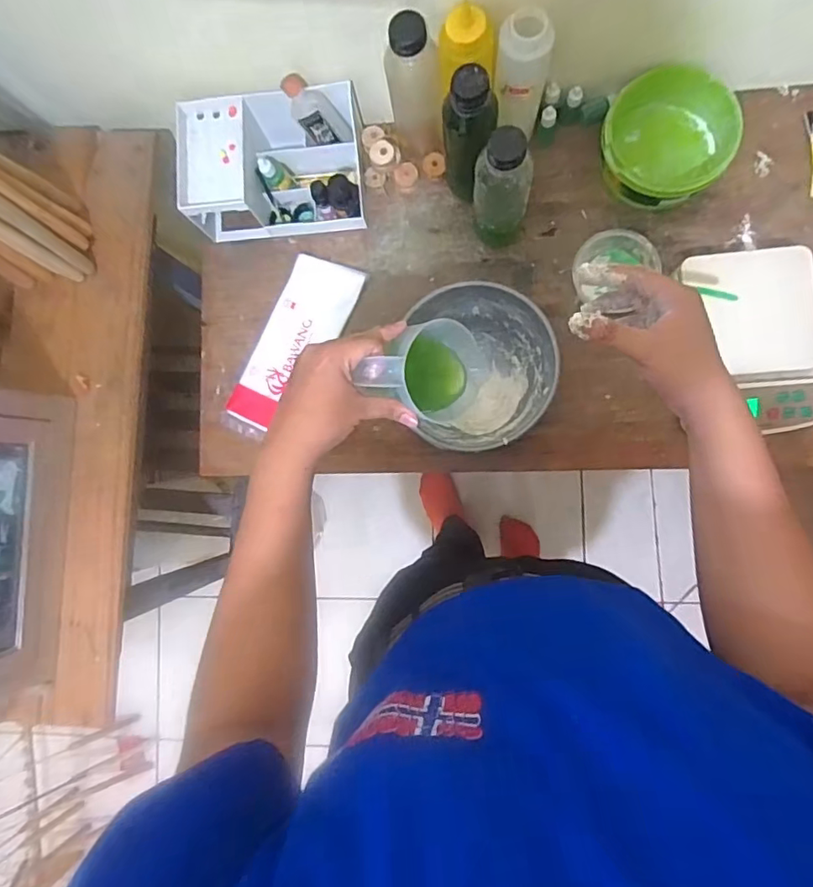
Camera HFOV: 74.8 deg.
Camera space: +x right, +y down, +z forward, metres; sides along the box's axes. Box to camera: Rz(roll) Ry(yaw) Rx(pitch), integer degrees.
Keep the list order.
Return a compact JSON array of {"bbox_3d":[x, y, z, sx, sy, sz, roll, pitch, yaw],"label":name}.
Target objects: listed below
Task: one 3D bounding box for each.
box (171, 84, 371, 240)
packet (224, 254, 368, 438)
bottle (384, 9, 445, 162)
[{"bbox_3d":[-0.176,-0.373,0.716,0.231,0.094,0.152,-2,86,7],"label":"box"},{"bbox_3d":[-0.159,-0.131,0.742,0.103,0.016,0.264,24,92,4],"label":"packet"},{"bbox_3d":[0.011,-0.428,0.648,0.062,0.171,0.054,-10,85,6],"label":"bottle"}]

